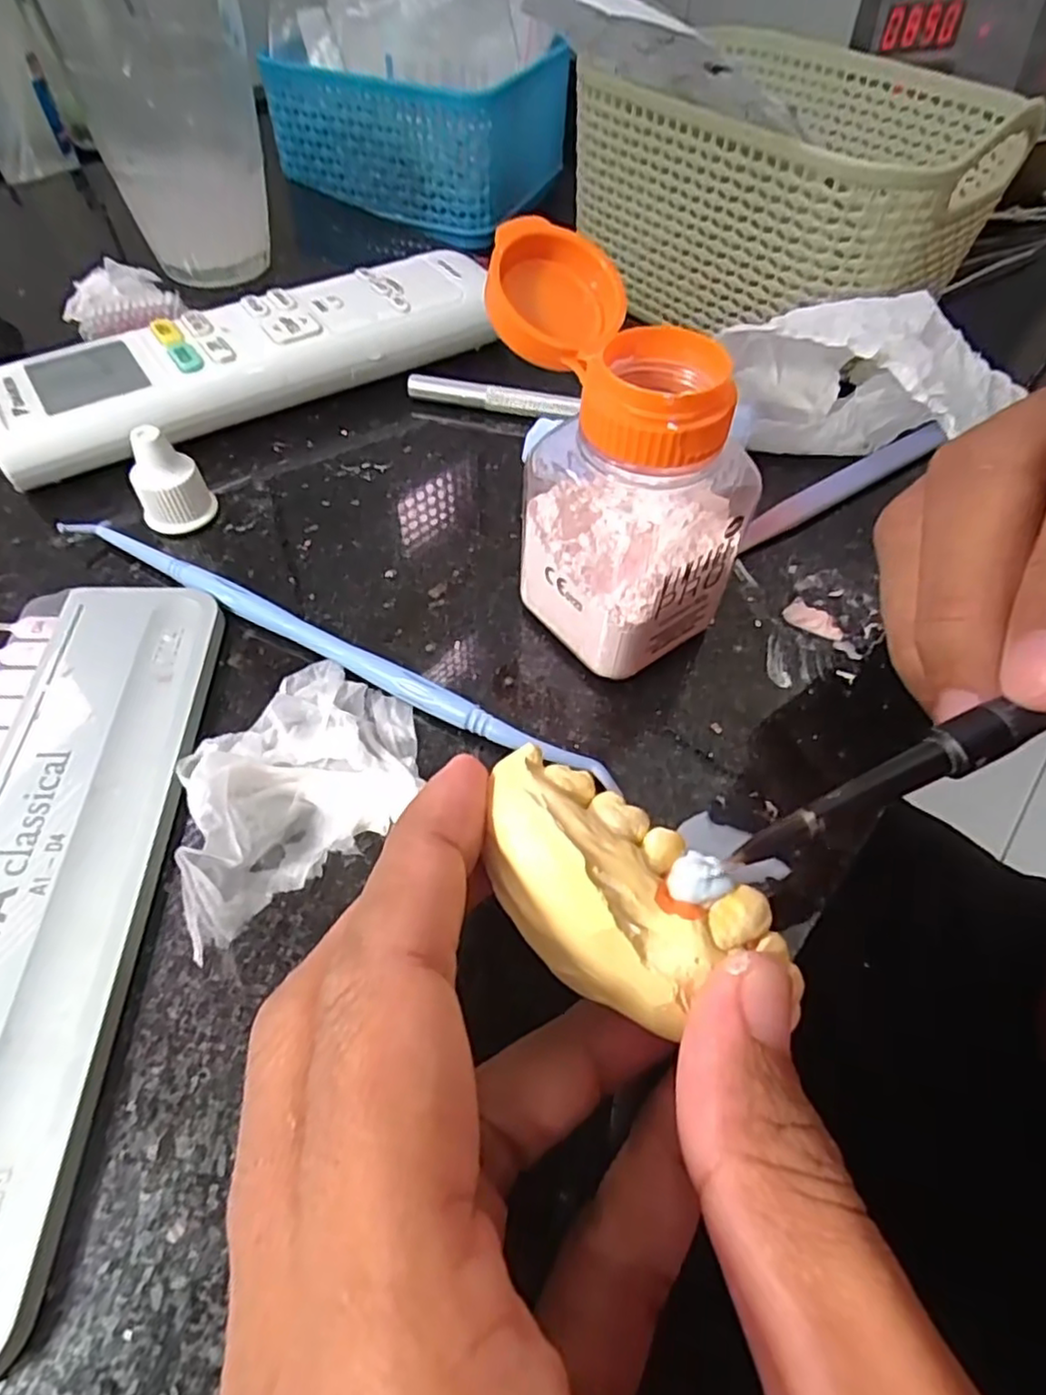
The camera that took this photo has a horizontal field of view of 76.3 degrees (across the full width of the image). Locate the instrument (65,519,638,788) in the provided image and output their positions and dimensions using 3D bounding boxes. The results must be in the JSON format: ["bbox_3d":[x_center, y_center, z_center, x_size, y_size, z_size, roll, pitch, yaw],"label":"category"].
[{"bbox_3d":[-0.052,-0.014,0.167,0.161,0.008,0.007,24,58,14],"label":"instrument"}]

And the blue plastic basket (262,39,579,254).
[{"bbox_3d":[-0.045,-0.317,0.369,0.132,0.063,0.124,20,57,12],"label":"blue plastic basket"}]

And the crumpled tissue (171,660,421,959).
[{"bbox_3d":[-0.050,0.016,0.139,0.046,0.017,0.062,29,59,19],"label":"crumpled tissue"}]

